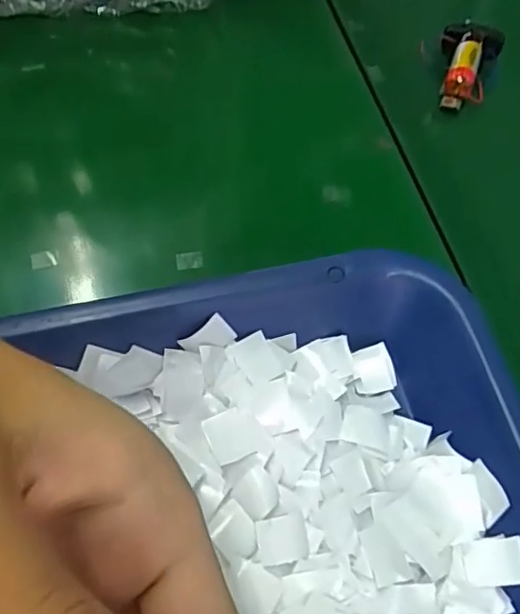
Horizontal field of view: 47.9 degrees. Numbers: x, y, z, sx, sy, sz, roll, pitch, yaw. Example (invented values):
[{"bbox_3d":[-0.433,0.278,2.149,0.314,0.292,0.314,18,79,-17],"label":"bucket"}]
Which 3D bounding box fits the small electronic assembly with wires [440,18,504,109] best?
[{"bbox_3d":[0.113,-0.136,0.325,0.032,0.021,0.048,22,66,9],"label":"small electronic assembly with wires"}]

